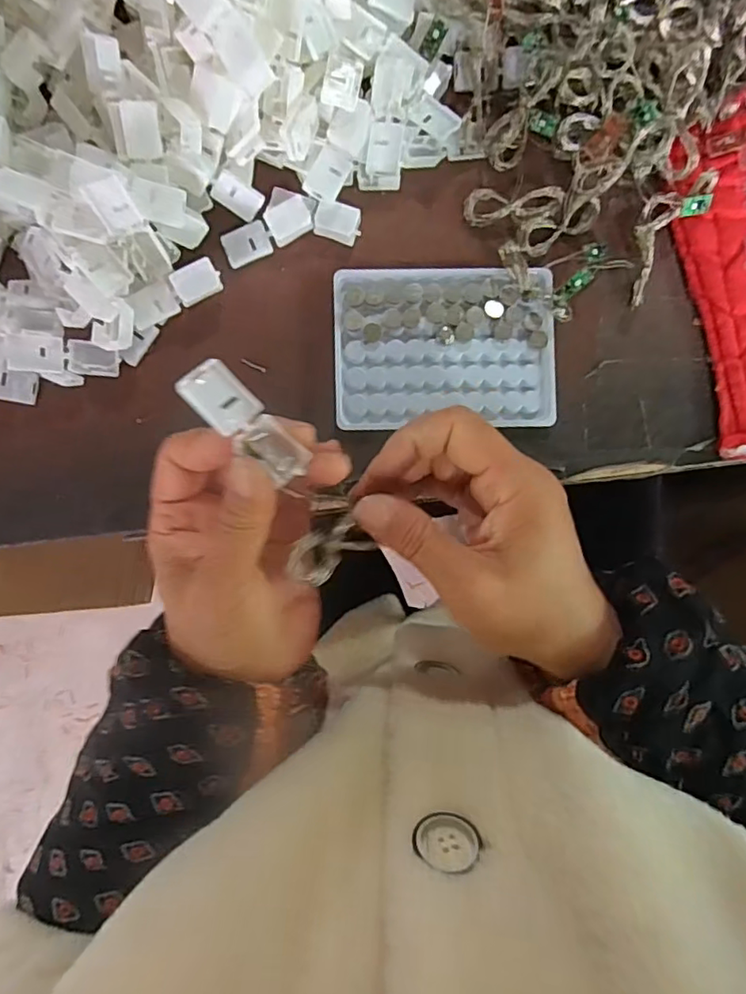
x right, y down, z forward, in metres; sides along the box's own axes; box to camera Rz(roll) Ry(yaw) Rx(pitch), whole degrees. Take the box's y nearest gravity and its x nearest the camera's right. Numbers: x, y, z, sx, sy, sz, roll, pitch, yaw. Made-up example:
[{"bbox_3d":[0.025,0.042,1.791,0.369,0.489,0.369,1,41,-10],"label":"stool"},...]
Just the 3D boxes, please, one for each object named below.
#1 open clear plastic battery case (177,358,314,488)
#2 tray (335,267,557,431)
[{"bbox_3d":[-0.051,-0.030,0.226,0.056,0.005,0.021,47,65,-6],"label":"open clear plastic battery case"},{"bbox_3d":[0.043,-0.090,0.338,0.129,0.009,0.095,-1,90,-2],"label":"tray"}]

